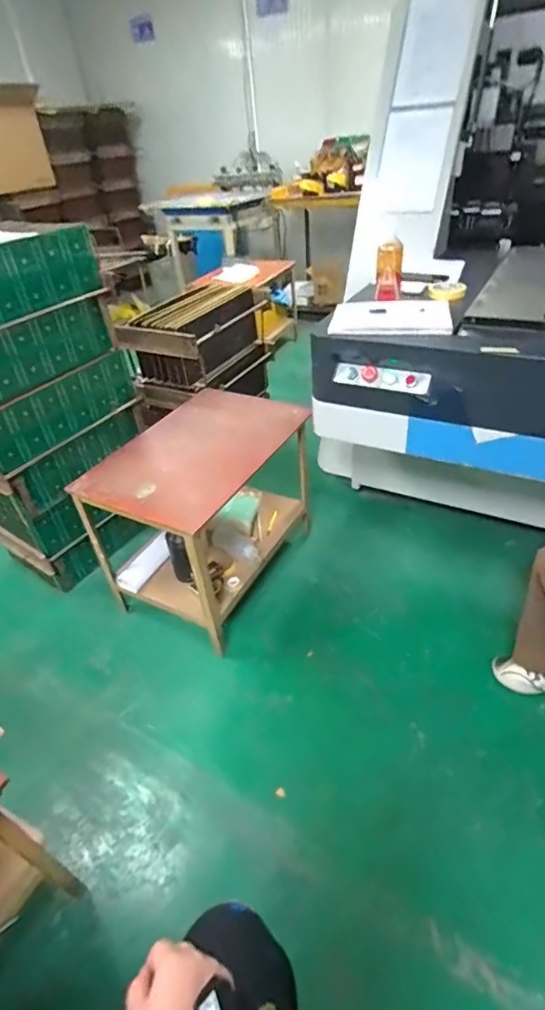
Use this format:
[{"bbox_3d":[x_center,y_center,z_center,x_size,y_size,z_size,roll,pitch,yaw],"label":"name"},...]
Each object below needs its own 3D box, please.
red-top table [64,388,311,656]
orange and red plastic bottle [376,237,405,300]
[{"bbox_3d":[-0.196,-0.012,1.516,0.422,0.439,0.646,16,42,27],"label":"red-top table"},{"bbox_3d":[0.311,-0.620,1.270,0.062,0.146,0.067,6,40,15],"label":"orange and red plastic bottle"}]

